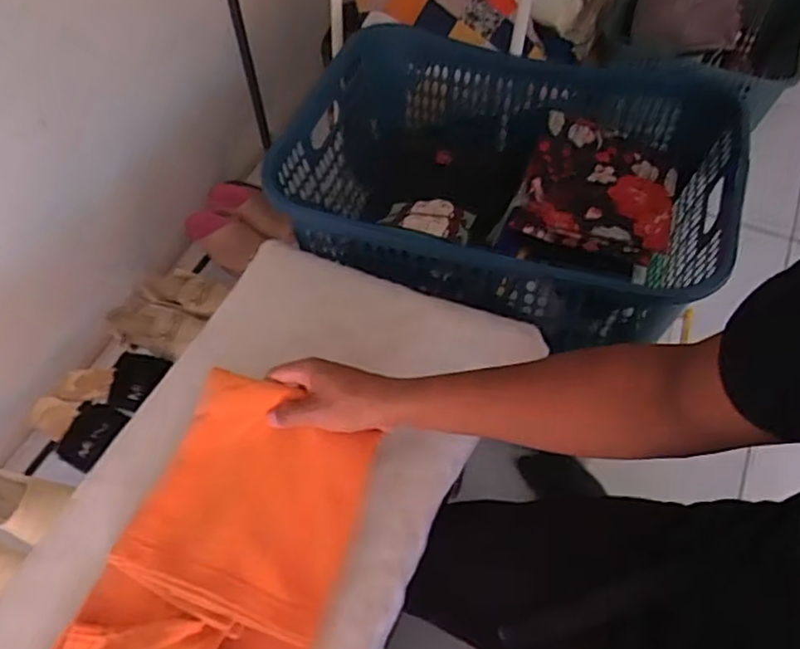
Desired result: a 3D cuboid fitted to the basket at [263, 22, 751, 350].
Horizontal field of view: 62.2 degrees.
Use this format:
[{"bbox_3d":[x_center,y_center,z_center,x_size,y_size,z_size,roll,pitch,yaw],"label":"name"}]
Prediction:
[{"bbox_3d":[0.144,-0.174,0.944,0.560,0.262,0.431,15,58,12],"label":"basket"}]

